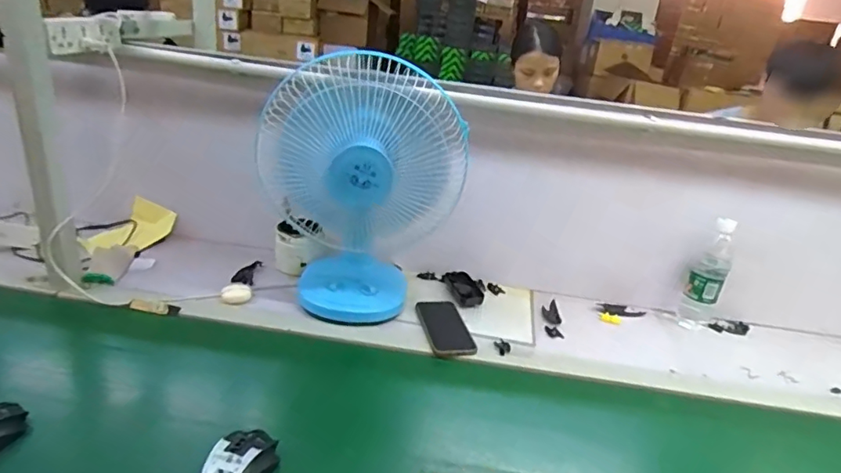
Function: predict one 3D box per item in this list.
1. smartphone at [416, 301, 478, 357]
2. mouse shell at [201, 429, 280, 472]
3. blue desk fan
[{"bbox_3d":[0.045,0.164,0.952,0.076,0.013,0.169,0,24,-17],"label":"smartphone"},{"bbox_3d":[-0.213,0.271,0.620,0.065,0.038,0.112,18,25,23],"label":"mouse shell"},{"bbox_3d":[-0.110,-0.084,0.919,0.305,0.438,0.227,0,24,-17],"label":"blue desk fan"}]

